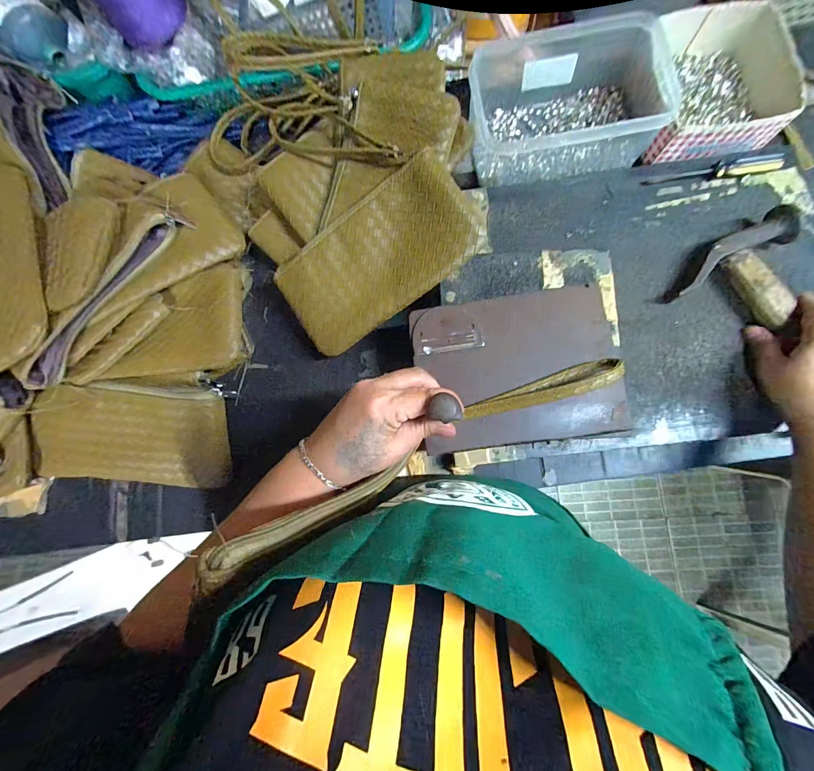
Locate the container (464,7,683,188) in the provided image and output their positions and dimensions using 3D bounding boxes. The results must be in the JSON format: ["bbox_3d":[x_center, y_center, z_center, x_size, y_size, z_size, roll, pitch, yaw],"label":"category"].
[{"bbox_3d":[0.169,-0.314,0.401,0.197,0.075,0.144,-9,81,3],"label":"container"}]

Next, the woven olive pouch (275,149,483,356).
[{"bbox_3d":[-0.032,-0.125,0.356,0.203,0.009,0.111,-34,91,13],"label":"woven olive pouch"}]

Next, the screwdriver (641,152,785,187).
[{"bbox_3d":[0.327,-0.228,0.380,0.131,0.023,0.019,-9,81,3],"label":"screwdriver"}]

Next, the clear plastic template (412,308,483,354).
[{"bbox_3d":[0.035,-0.051,0.327,0.062,0.004,0.041,-9,81,3],"label":"clear plastic template"}]

